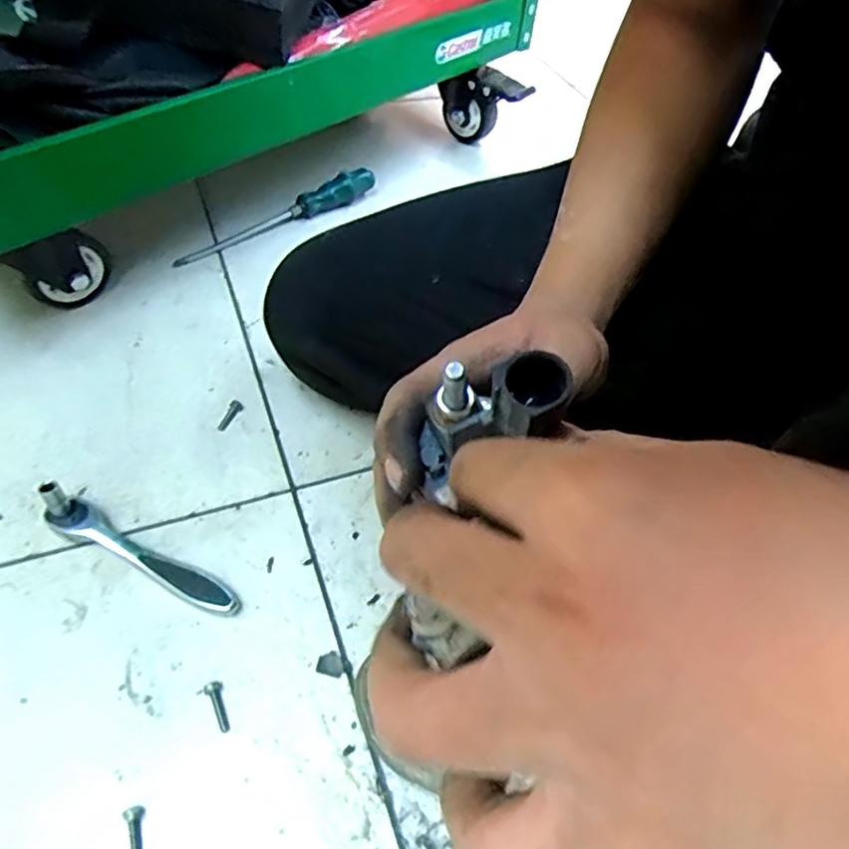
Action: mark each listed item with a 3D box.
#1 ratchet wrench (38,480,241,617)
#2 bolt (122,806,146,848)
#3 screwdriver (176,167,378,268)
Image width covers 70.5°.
[{"bbox_3d":[-0.184,0.080,0.388,0.141,0.043,0.022,23,53,12],"label":"ratchet wrench"},{"bbox_3d":[-0.148,0.212,0.308,0.009,0.009,0.027,-14,55,-17],"label":"bolt"},{"bbox_3d":[-0.157,-0.234,0.665,0.252,0.034,0.025,-30,60,-26],"label":"screwdriver"}]

